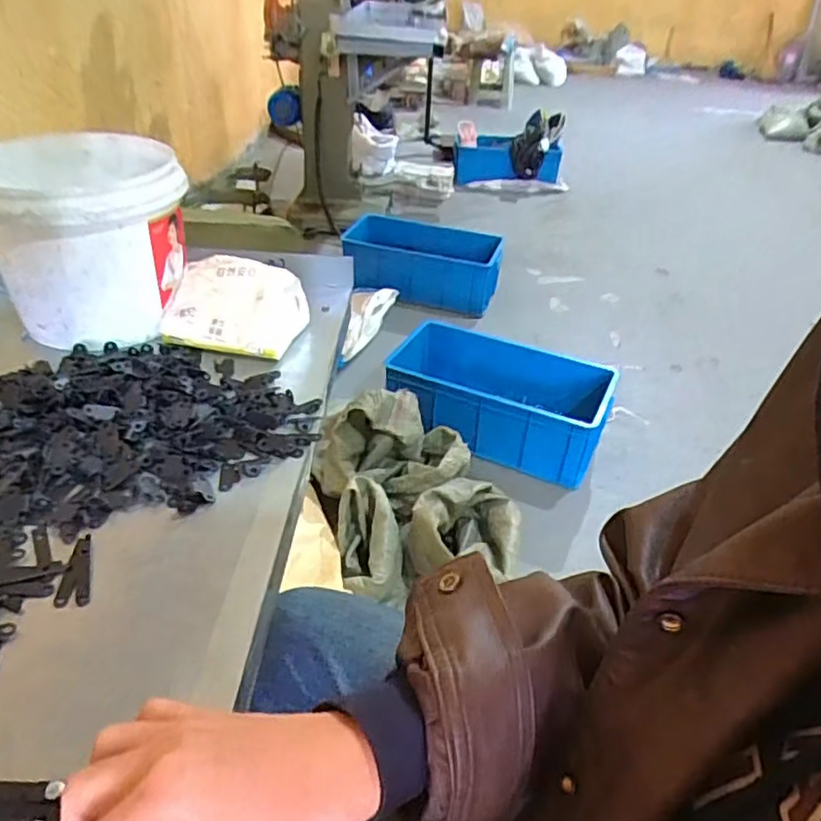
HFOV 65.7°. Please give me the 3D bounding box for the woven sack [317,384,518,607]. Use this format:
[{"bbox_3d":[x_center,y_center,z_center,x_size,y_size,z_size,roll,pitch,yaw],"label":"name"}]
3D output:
[{"bbox_3d":[0.002,0.167,1.415,0.398,0.221,0.471,-8,39,-15],"label":"woven sack"}]

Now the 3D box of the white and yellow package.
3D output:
[{"bbox_3d":[-0.171,-0.105,0.609,0.135,0.073,0.074,3,37,-1],"label":"white and yellow package"}]

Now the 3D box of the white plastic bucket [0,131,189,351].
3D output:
[{"bbox_3d":[-0.316,-0.175,0.630,0.167,0.143,0.196,-15,41,-23],"label":"white plastic bucket"}]

